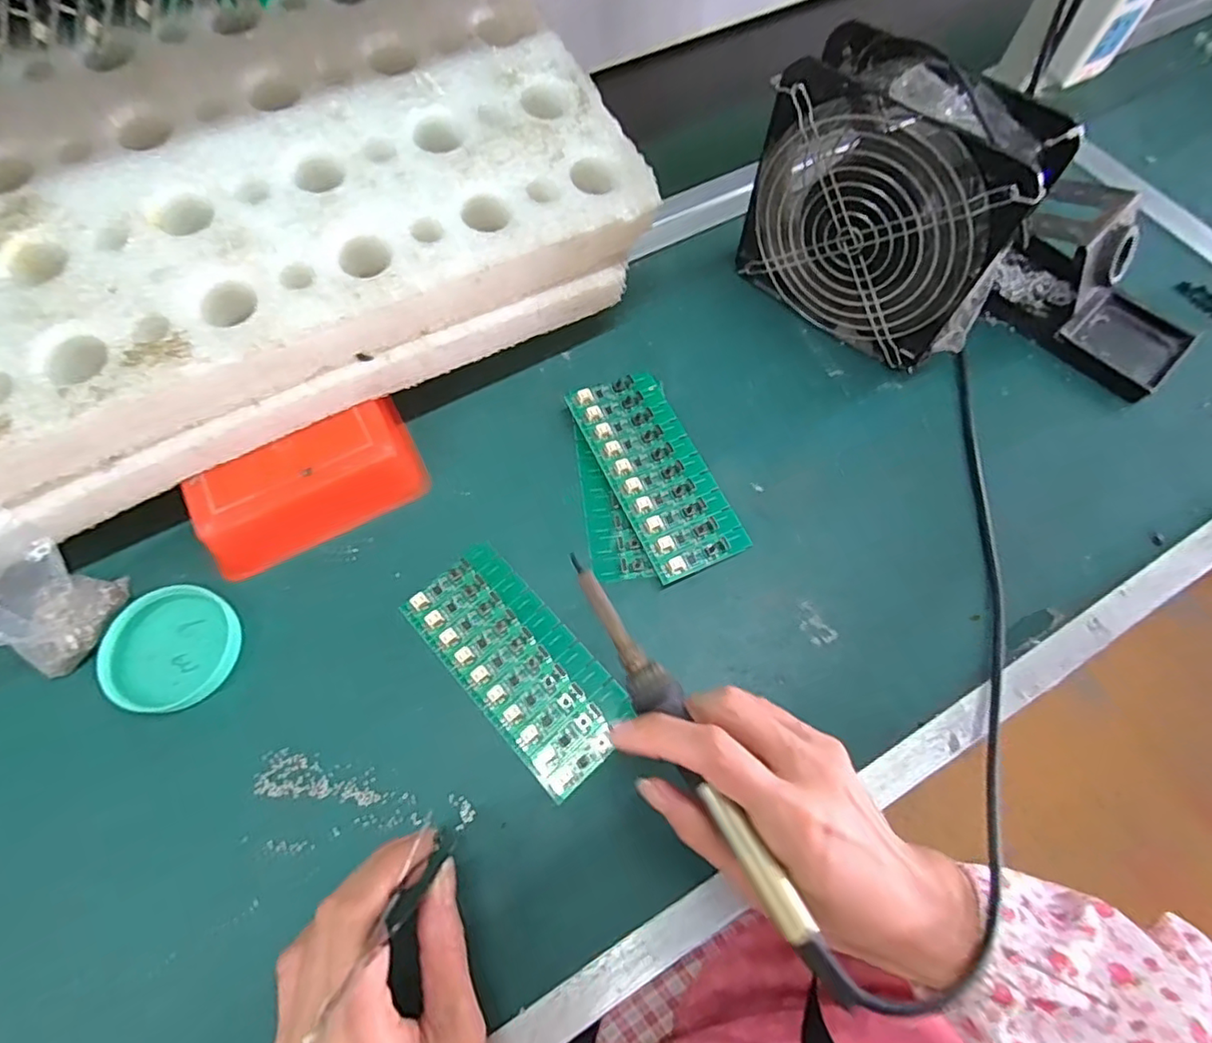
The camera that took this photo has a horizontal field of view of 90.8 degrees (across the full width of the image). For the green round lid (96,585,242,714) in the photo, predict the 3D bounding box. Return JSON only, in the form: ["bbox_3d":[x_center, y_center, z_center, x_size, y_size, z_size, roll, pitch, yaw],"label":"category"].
[{"bbox_3d":[-0.238,0.069,0.328,0.063,0.013,0.065,0,67,-1],"label":"green round lid"}]

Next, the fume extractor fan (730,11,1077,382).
[{"bbox_3d":[0.172,-0.190,0.372,0.156,0.156,0.056,40,72,14],"label":"fume extractor fan"}]

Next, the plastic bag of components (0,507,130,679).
[{"bbox_3d":[-0.293,0.038,0.299,0.034,0.083,0.065,14,67,4],"label":"plastic bag of components"}]

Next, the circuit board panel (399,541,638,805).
[{"bbox_3d":[-0.048,0.077,0.333,0.063,0.006,0.137,-39,72,-16],"label":"circuit board panel"}]

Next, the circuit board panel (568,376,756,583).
[{"bbox_3d":[0.032,-0.033,0.374,0.062,0.006,0.137,-21,70,-16],"label":"circuit board panel"}]

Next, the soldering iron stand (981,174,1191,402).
[{"bbox_3d":[0.348,-0.162,0.411,0.082,0.076,0.135,-40,73,-16],"label":"soldering iron stand"}]

